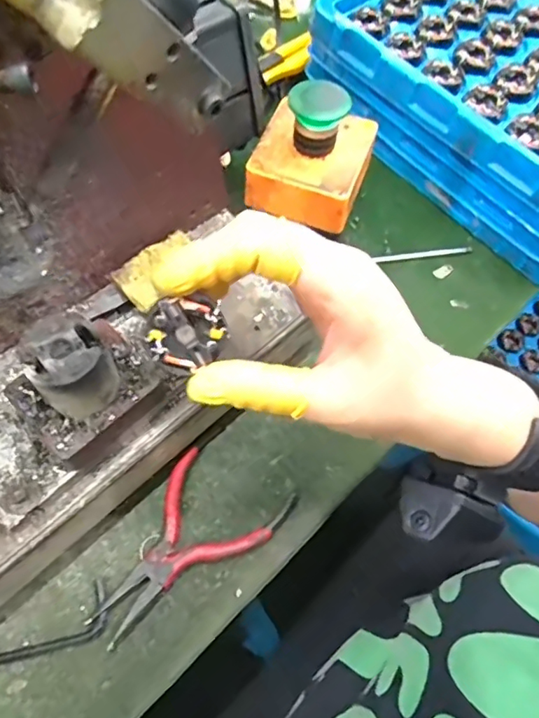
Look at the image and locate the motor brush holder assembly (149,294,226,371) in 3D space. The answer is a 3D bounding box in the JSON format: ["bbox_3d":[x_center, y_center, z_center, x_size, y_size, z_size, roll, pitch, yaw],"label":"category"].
[{"bbox_3d":[-0.032,-0.010,0.210,0.027,0.012,0.026,3,95,-15],"label":"motor brush holder assembly"}]

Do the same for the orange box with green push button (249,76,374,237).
[{"bbox_3d":[0.030,-0.142,0.360,0.075,0.062,0.081,17,64,5],"label":"orange box with green push button"}]

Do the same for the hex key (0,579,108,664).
[{"bbox_3d":[-0.126,0.148,0.279,0.090,0.007,0.025,-26,68,-15],"label":"hex key"}]

